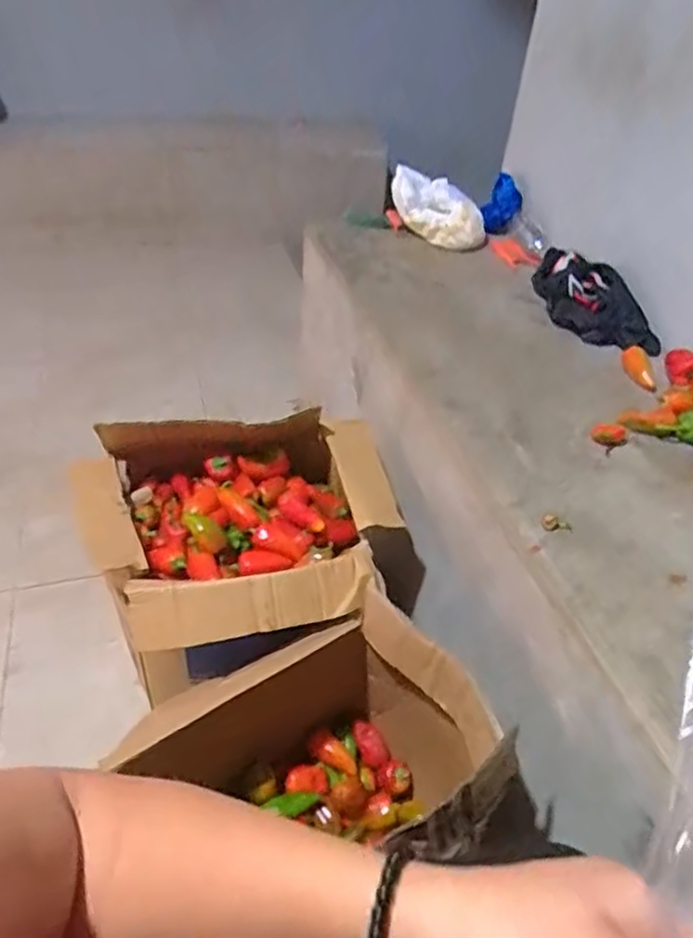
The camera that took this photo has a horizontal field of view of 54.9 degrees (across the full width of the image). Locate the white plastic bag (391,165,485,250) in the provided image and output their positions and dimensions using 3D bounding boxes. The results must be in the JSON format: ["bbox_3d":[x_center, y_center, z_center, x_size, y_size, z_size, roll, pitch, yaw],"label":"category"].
[{"bbox_3d":[0.179,-0.524,1.340,0.220,0.085,0.116,43,53,18],"label":"white plastic bag"}]

